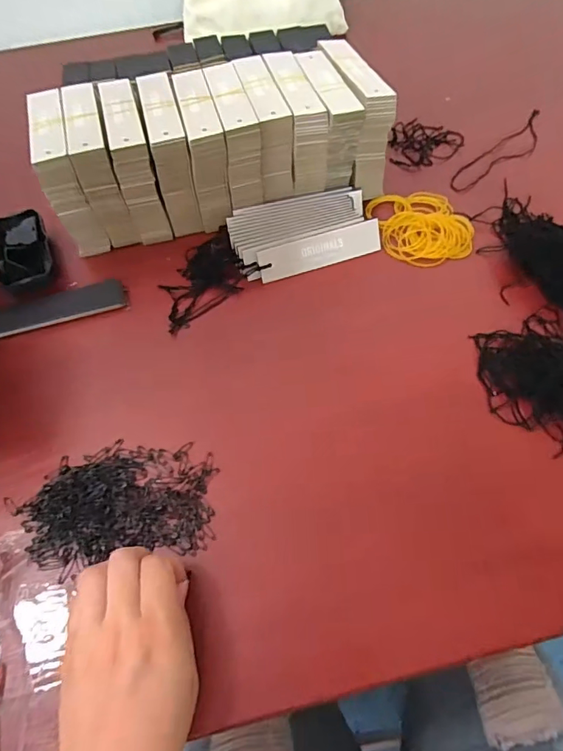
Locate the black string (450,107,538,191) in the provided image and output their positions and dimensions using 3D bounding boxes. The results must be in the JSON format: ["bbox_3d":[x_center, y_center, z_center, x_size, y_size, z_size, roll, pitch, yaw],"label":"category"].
[{"bbox_3d":[0.270,-0.271,0.563,0.041,0.007,0.209,39,66,24],"label":"black string"}]

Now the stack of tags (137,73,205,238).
[{"bbox_3d":[-0.115,-0.229,0.495,0.033,0.102,0.123,-13,57,-6],"label":"stack of tags"}]

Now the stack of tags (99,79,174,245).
[{"bbox_3d":[-0.153,-0.221,0.494,0.034,0.104,0.135,-15,57,-8],"label":"stack of tags"}]

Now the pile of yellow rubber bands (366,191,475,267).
[{"bbox_3d":[0.146,-0.159,0.491,0.089,0.017,0.106,-14,57,-7],"label":"pile of yellow rubber bands"}]

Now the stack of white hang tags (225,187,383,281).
[{"bbox_3d":[0.020,-0.144,0.481,0.139,0.032,0.081,-15,57,-8],"label":"stack of white hang tags"}]

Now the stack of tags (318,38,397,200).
[{"bbox_3d":[0.077,-0.274,0.510,0.038,0.107,0.139,-14,57,-7],"label":"stack of tags"}]

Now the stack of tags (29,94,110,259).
[{"bbox_3d":[-0.220,-0.206,0.486,0.034,0.101,0.134,-18,58,-9],"label":"stack of tags"}]

